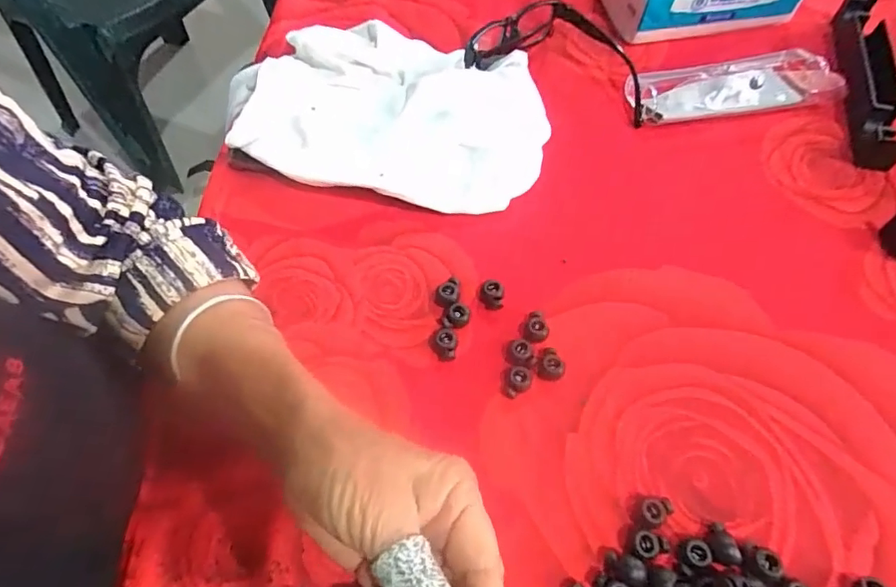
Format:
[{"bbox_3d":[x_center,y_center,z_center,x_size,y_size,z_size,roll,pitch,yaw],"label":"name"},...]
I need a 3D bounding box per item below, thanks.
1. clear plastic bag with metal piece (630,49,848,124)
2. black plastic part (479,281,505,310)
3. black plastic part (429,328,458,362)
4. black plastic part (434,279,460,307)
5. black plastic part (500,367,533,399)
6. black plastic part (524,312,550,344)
[{"bbox_3d":[0.228,-0.170,0.415,0.153,0.027,0.053,-10,60,-5],"label":"clear plastic bag with metal piece"},{"bbox_3d":[0.028,0.001,0.330,0.015,0.010,0.016,7,60,4],"label":"black plastic part"},{"bbox_3d":[-0.003,0.031,0.314,0.017,0.009,0.018,0,60,0],"label":"black plastic part"},{"bbox_3d":[-0.001,0.000,0.331,0.015,0.010,0.018,0,60,0],"label":"black plastic part"},{"bbox_3d":[0.040,0.052,0.301,0.017,0.011,0.017,20,62,11],"label":"black plastic part"},{"bbox_3d":[0.055,0.021,0.318,0.015,0.011,0.016,22,62,13],"label":"black plastic part"}]

